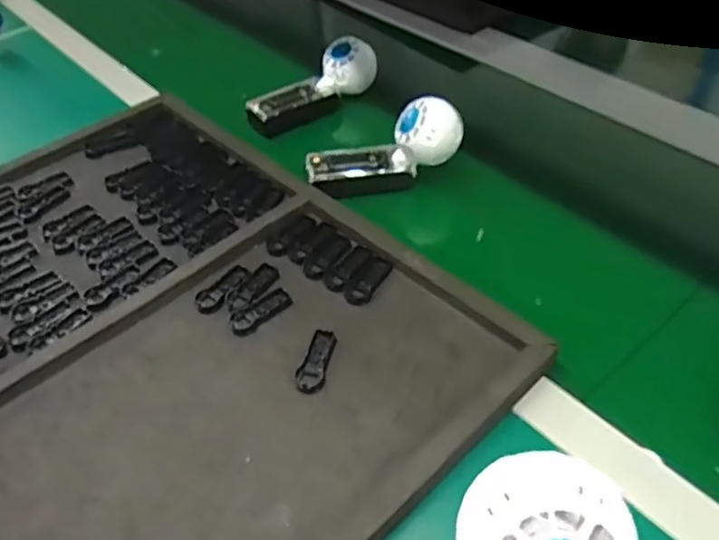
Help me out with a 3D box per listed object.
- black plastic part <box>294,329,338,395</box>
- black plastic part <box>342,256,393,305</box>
[{"bbox_3d":[-0.033,0.069,0.491,0.022,0.009,0.053,9,53,10],"label":"black plastic part"},{"bbox_3d":[0.007,0.009,0.549,0.024,0.005,0.055,23,56,20],"label":"black plastic part"}]

